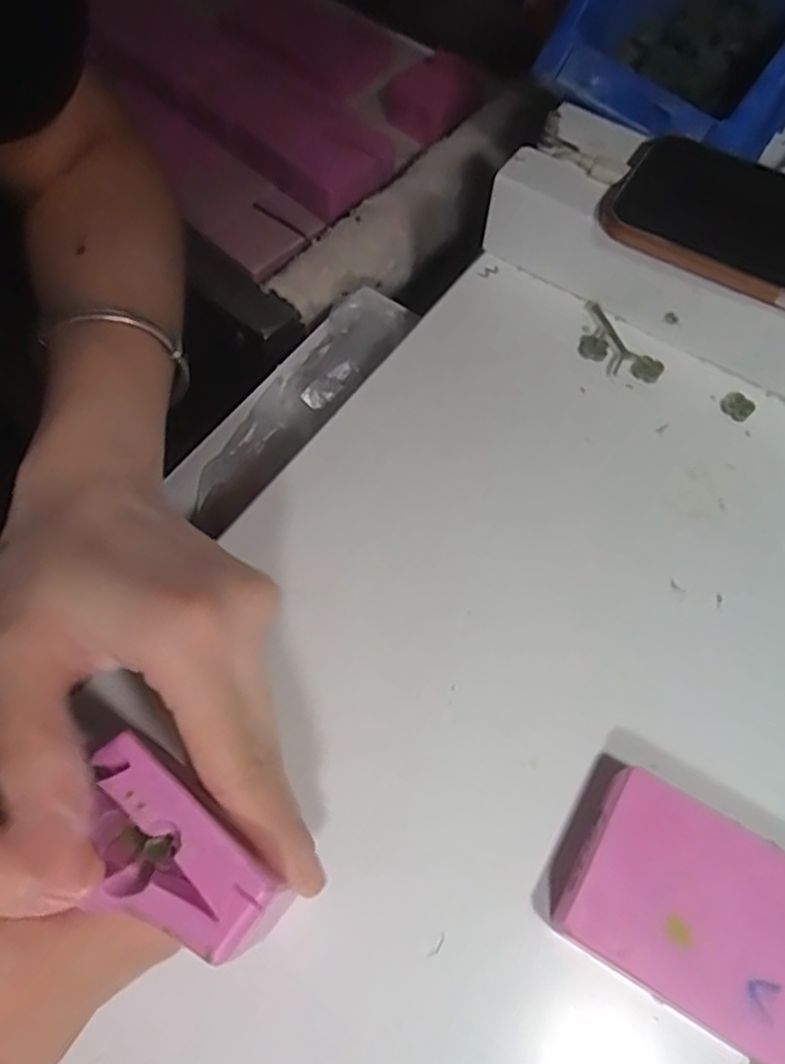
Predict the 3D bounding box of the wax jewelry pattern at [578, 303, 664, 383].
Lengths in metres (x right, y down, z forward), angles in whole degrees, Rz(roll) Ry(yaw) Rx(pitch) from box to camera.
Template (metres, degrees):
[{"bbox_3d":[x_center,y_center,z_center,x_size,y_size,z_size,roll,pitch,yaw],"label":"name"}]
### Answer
[{"bbox_3d":[0.106,-0.089,0.340,0.024,0.006,0.049,-30,68,-15],"label":"wax jewelry pattern"}]

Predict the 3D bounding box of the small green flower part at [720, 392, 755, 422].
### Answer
[{"bbox_3d":[0.162,-0.059,0.328,0.014,0.004,0.013,40,70,16],"label":"small green flower part"}]

